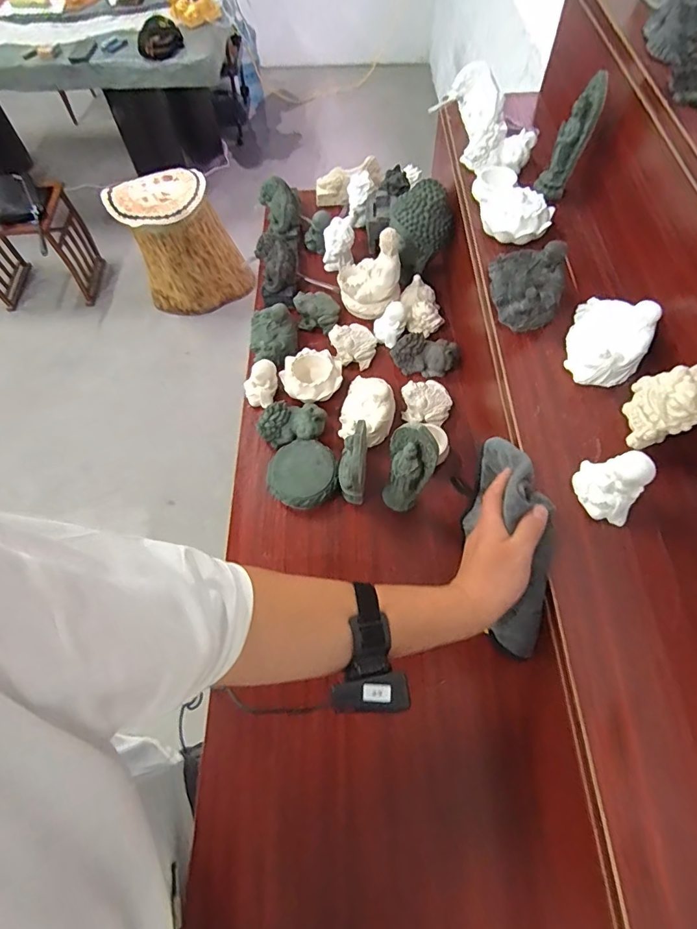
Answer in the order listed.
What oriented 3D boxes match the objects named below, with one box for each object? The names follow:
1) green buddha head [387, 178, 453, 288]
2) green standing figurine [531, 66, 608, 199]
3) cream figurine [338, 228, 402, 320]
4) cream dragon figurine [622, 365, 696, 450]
[{"bbox_3d":[0.135,-0.438,0.882,0.094,0.150,0.095,-29,65,-14],"label":"green buddha head"},{"bbox_3d":[0.342,-0.498,0.724,0.051,0.151,0.046,27,65,15],"label":"green standing figurine"},{"bbox_3d":[0.040,-0.365,0.880,0.114,0.149,0.114,0,61,1],"label":"cream figurine"},{"bbox_3d":[0.366,-0.069,0.535,0.058,0.088,0.076,8,62,5],"label":"cream dragon figurine"}]

